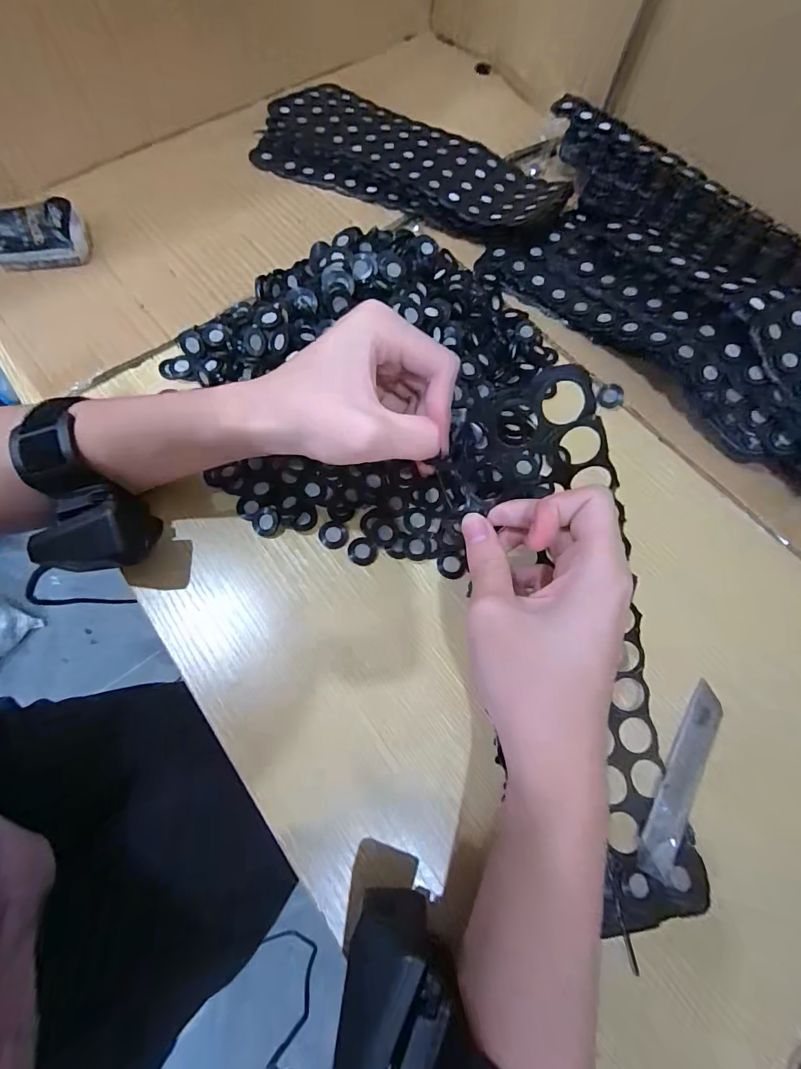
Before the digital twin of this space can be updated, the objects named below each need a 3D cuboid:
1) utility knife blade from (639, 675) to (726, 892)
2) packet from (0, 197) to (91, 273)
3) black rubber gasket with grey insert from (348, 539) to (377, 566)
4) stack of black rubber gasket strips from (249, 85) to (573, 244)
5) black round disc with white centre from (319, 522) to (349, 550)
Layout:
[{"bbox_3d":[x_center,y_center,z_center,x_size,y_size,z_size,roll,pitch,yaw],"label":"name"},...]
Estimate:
[{"bbox_3d":[0.159,0.134,0.237,0.018,0.006,0.107,34,70,10],"label":"utility knife blade"},{"bbox_3d":[-0.292,-0.237,0.341,0.068,0.027,0.041,-18,70,-11],"label":"packet"},{"bbox_3d":[-0.025,0.011,0.278,0.019,0.004,0.018,1,68,-3],"label":"black rubber gasket with grey insert"},{"bbox_3d":[0.010,-0.361,0.410,0.290,0.013,0.128,24,68,6],"label":"stack of black rubber gasket strips"},{"bbox_3d":[-0.044,0.000,0.282,0.020,0.004,0.018,-5,68,-6],"label":"black round disc with white centre"}]

